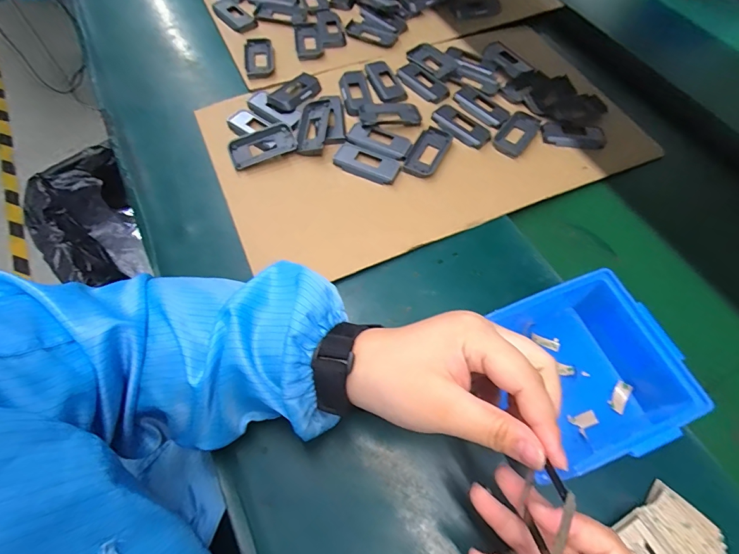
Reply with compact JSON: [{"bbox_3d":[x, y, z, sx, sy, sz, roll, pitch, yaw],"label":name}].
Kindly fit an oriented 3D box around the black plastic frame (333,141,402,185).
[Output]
[{"bbox_3d":[-0.003,-0.129,0.439,0.072,0.009,0.036,24,67,10],"label":"black plastic frame"}]

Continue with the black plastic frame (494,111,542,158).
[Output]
[{"bbox_3d":[0.177,-0.172,0.465,0.038,0.004,0.070,34,69,14],"label":"black plastic frame"}]

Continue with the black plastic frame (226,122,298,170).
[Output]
[{"bbox_3d":[-0.121,-0.147,0.442,0.074,0.012,0.035,-23,88,-7],"label":"black plastic frame"}]

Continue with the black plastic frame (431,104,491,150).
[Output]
[{"bbox_3d":[0.110,-0.182,0.467,0.074,0.005,0.040,42,71,17],"label":"black plastic frame"}]

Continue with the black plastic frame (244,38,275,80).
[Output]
[{"bbox_3d":[-0.144,-0.289,0.511,0.036,0.010,0.068,-7,65,-4],"label":"black plastic frame"}]

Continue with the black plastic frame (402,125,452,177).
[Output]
[{"bbox_3d":[0.068,-0.145,0.445,0.036,0.004,0.074,26,67,11],"label":"black plastic frame"}]

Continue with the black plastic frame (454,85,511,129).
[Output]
[{"bbox_3d":[0.140,-0.212,0.481,0.039,0.004,0.073,-40,72,-17],"label":"black plastic frame"}]

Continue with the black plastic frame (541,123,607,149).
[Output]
[{"bbox_3d":[0.247,-0.172,0.470,0.077,0.006,0.031,5,65,1],"label":"black plastic frame"}]

